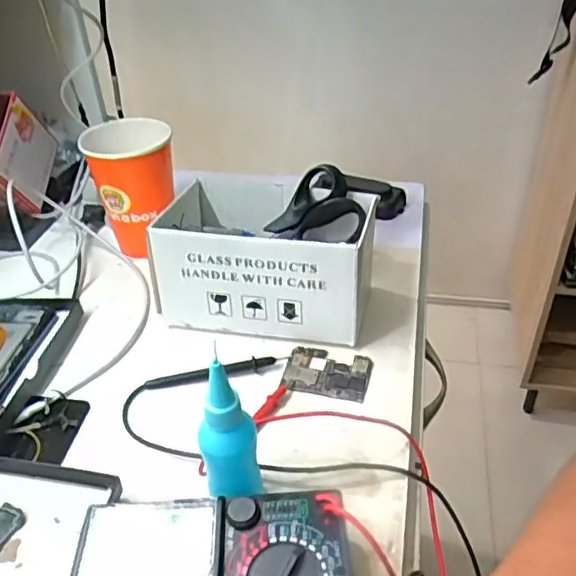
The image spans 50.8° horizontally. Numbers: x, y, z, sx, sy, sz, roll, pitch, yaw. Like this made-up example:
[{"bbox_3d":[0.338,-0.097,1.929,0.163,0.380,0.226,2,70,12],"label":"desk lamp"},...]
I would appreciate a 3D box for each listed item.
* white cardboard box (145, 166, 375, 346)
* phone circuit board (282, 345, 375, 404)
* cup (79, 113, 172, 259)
[{"bbox_3d":[-0.019,-0.030,0.538,0.177,0.096,0.110,10,39,14],"label":"white cardboard box"},{"bbox_3d":[0.032,0.066,0.490,0.067,0.005,0.049,10,39,14],"label":"phone circuit board"},{"bbox_3d":[-0.154,-0.101,0.612,0.084,0.119,0.084,-5,38,-6],"label":"cup"}]

